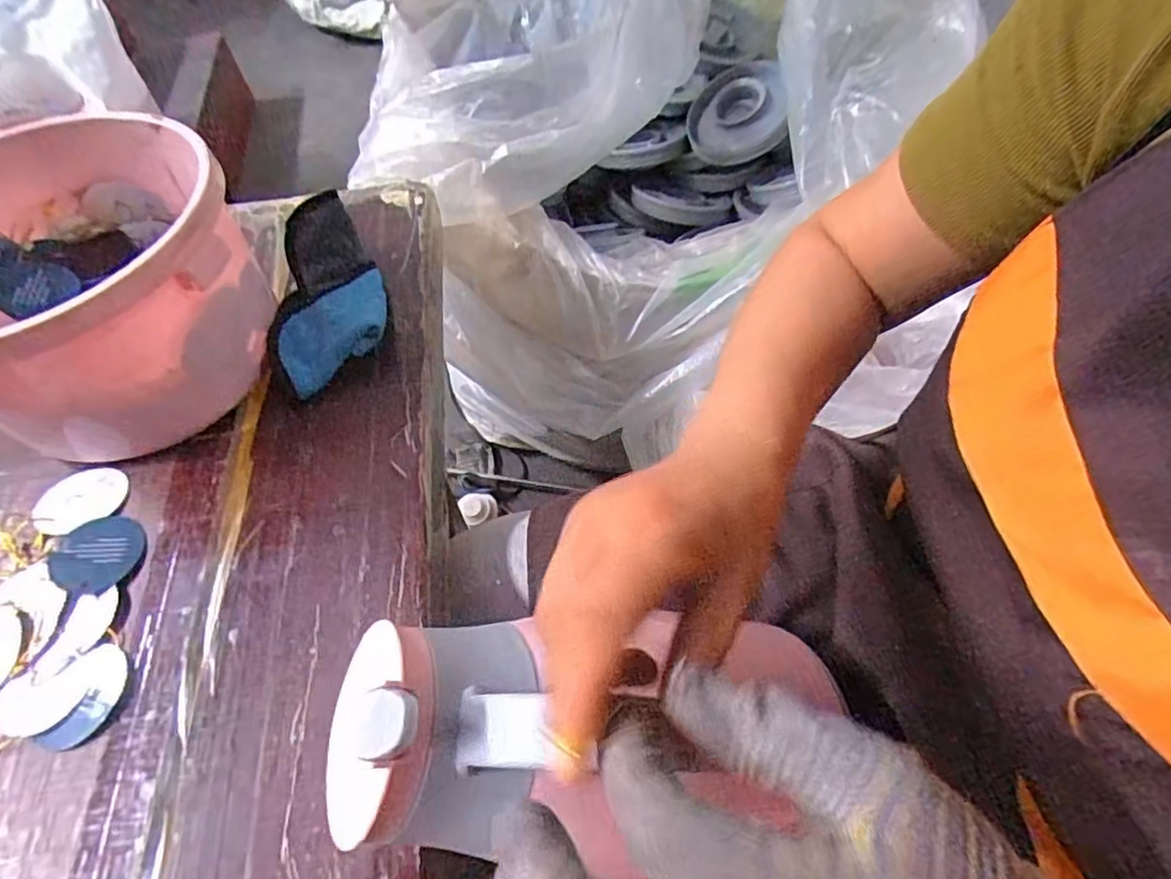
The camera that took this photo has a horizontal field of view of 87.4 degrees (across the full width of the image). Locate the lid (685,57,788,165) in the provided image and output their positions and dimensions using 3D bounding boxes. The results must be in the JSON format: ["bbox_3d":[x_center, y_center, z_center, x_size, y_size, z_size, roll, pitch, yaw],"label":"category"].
[{"bbox_3d":[0.188,-0.408,0.767,0.130,0.036,0.123,-7,79,40],"label":"lid"}]

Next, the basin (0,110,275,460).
[{"bbox_3d":[-0.330,-0.097,0.415,0.205,0.134,0.206,-2,57,2],"label":"basin"}]

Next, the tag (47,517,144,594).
[{"bbox_3d":[-0.301,0.070,0.378,0.052,0.004,0.049,2,51,-2],"label":"tag"}]

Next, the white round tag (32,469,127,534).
[{"bbox_3d":[-0.331,0.038,0.400,0.050,0.006,0.041,-19,58,-9],"label":"white round tag"}]

